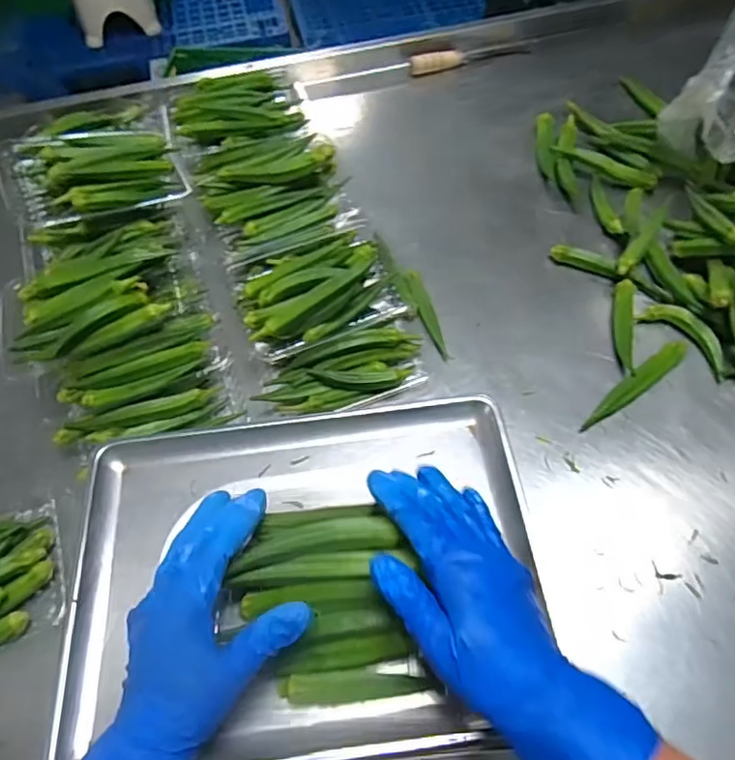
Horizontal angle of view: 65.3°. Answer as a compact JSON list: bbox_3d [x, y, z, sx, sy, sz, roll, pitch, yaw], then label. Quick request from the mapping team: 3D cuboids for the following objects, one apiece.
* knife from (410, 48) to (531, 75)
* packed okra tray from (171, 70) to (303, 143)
[{"bbox_3d":[0.165,-0.524,0.922,0.203,0.020,0.038,-17,61,-8],"label":"knife"},{"bbox_3d":[-0.180,-0.372,0.796,0.177,0.039,0.136,-10,60,-4],"label":"packed okra tray"}]

